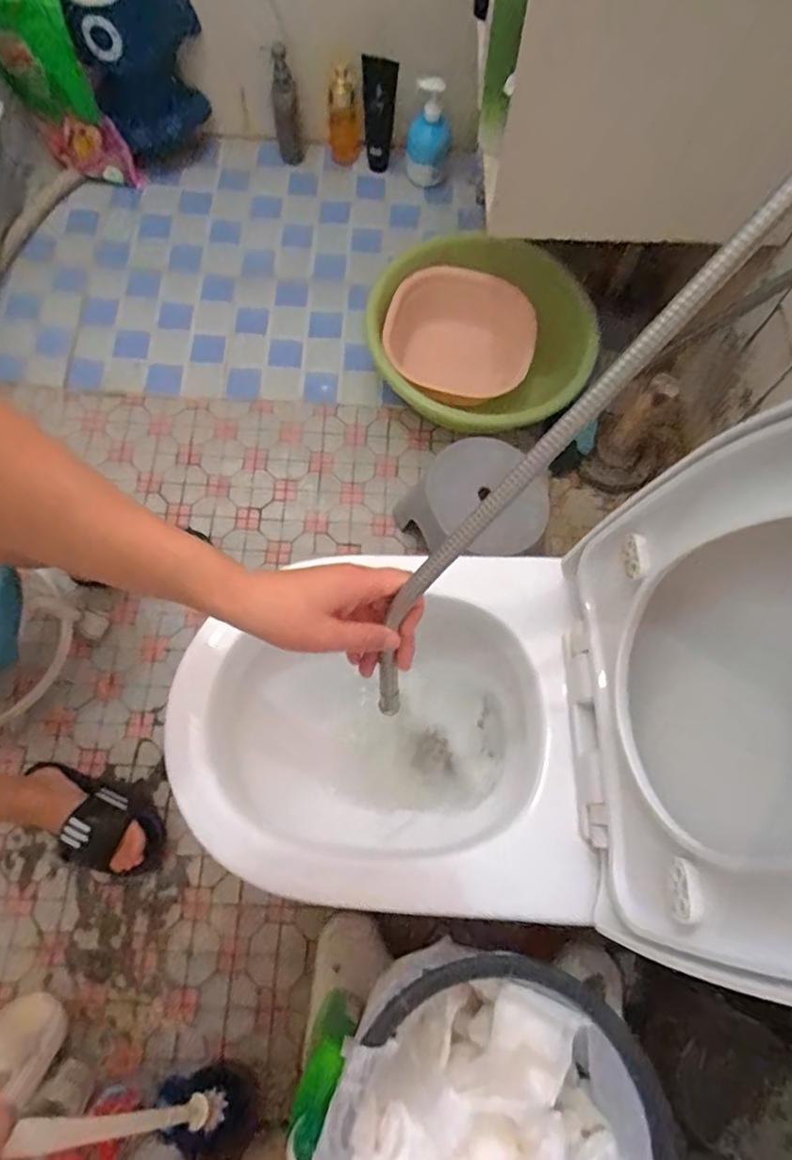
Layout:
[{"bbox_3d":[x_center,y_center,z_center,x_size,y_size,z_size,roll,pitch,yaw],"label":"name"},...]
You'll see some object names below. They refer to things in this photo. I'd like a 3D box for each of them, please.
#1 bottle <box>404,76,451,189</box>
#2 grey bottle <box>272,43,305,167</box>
[{"bbox_3d":[0.067,-0.923,1.247,0.092,0.180,0.080,3,69,-2],"label":"bottle"},{"bbox_3d":[-0.241,-1.038,1.325,0.053,0.212,0.043,-9,28,-6],"label":"grey bottle"}]

